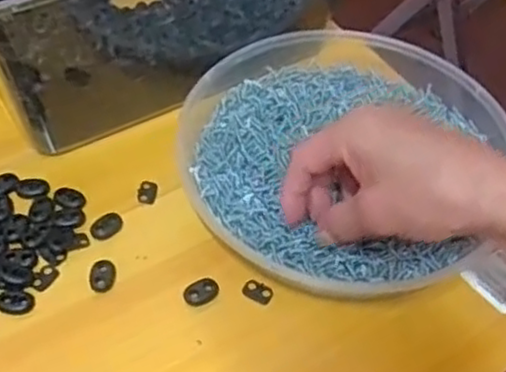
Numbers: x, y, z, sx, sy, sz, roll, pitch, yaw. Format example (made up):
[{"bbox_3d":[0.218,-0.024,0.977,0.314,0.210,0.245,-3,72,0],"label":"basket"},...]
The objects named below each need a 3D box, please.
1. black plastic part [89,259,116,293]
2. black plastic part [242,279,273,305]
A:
[{"bbox_3d":[-0.093,0.056,0.426,0.015,0.005,0.021,0,51,-3],"label":"black plastic part"},{"bbox_3d":[0.003,0.065,0.425,0.019,0.004,0.014,24,54,16],"label":"black plastic part"}]

